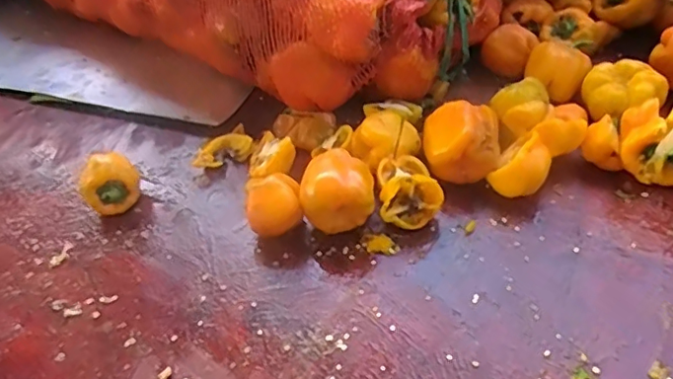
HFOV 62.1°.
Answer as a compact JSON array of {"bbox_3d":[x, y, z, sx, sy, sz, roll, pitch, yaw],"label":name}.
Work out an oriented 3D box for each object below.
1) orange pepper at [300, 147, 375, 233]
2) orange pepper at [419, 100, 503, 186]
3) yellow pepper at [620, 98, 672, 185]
[{"bbox_3d":[0.003,0.005,0.532,0.065,0.066,0.058,-2,46,6],"label":"orange pepper"},{"bbox_3d":[0.126,-0.049,0.565,0.073,0.056,0.061,0,46,7],"label":"orange pepper"},{"bbox_3d":[0.312,-0.044,0.538,0.078,0.067,0.067,-4,46,4],"label":"yellow pepper"}]

